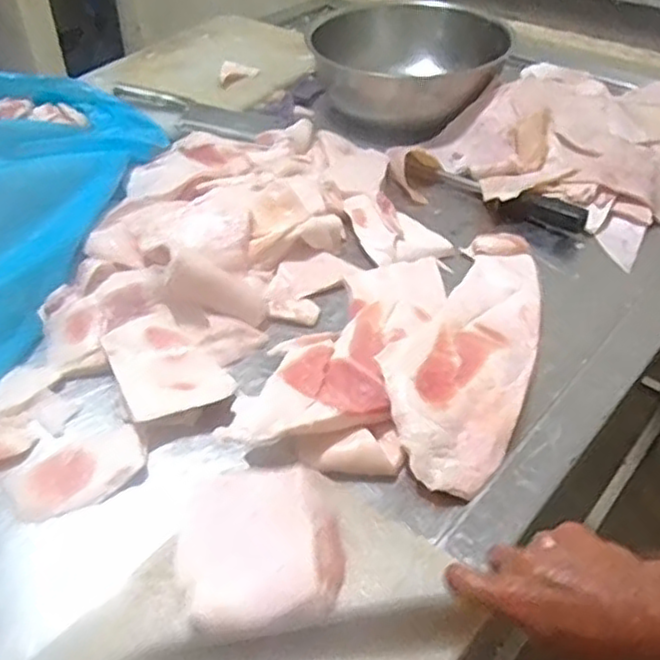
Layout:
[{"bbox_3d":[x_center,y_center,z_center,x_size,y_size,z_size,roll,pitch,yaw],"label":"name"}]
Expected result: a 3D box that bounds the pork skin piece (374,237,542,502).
[{"bbox_3d":[0.150,0.007,0.750,0.134,0.028,0.380,30,43,2],"label":"pork skin piece"}]

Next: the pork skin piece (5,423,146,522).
[{"bbox_3d":[-0.227,0.132,0.642,0.117,0.020,0.061,-20,45,-20],"label":"pork skin piece"}]

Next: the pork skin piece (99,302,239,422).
[{"bbox_3d":[-0.173,0.032,0.723,0.099,0.020,0.141,-22,52,-25],"label":"pork skin piece"}]

